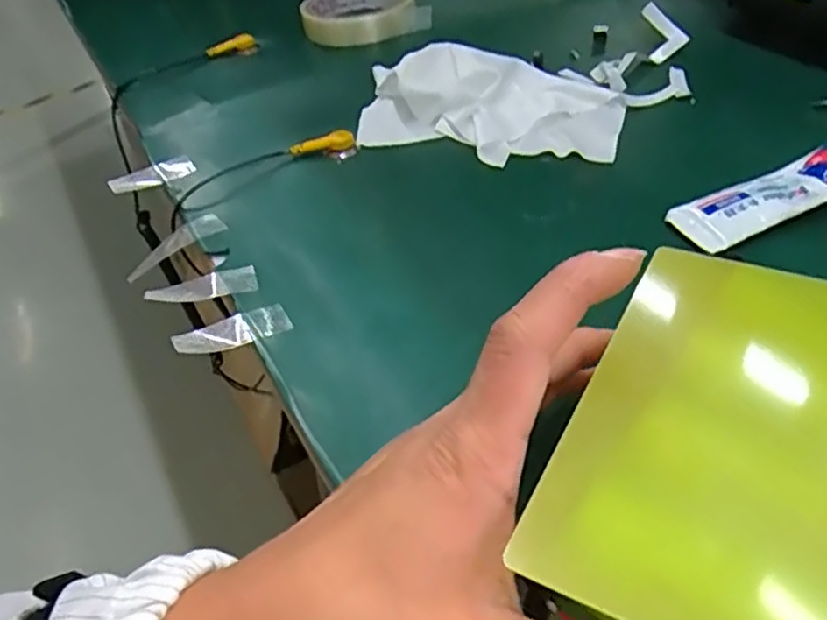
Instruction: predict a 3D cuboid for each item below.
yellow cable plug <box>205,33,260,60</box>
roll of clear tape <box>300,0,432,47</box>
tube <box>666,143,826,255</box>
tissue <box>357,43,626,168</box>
[{"bbox_3d":[-0.152,-0.221,0.582,0.045,0.017,0.009,-23,46,-16],"label":"yellow cable plug"},{"bbox_3d":[-0.045,-0.254,0.587,0.097,0.021,0.097,-4,44,4],"label":"roll of clear tape"},{"bbox_3d":[0.207,-0.069,0.365,0.144,0.014,0.036,-19,45,-12],"label":"tube"},{"bbox_3d":[0.047,-0.139,0.447,0.168,0.034,0.096,4,45,12],"label":"tissue"}]

